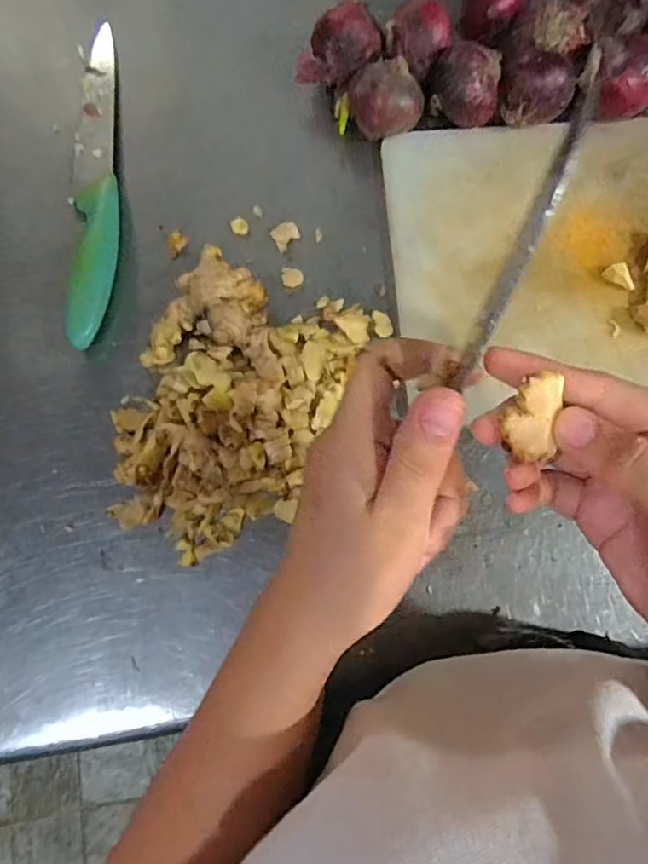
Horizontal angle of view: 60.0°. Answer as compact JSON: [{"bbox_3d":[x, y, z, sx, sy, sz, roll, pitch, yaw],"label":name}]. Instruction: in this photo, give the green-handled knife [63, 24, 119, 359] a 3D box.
[{"bbox_3d":[-0.180,-0.207,0.436,0.033,0.019,0.296,-7,75,-1],"label":"green-handled knife"}]

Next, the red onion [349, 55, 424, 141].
[{"bbox_3d":[0.047,-0.252,0.436,0.055,0.053,0.043,11,75,4],"label":"red onion"}]

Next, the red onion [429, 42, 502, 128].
[{"bbox_3d":[0.108,-0.265,0.439,0.051,0.049,0.049,0,75,1],"label":"red onion"}]

